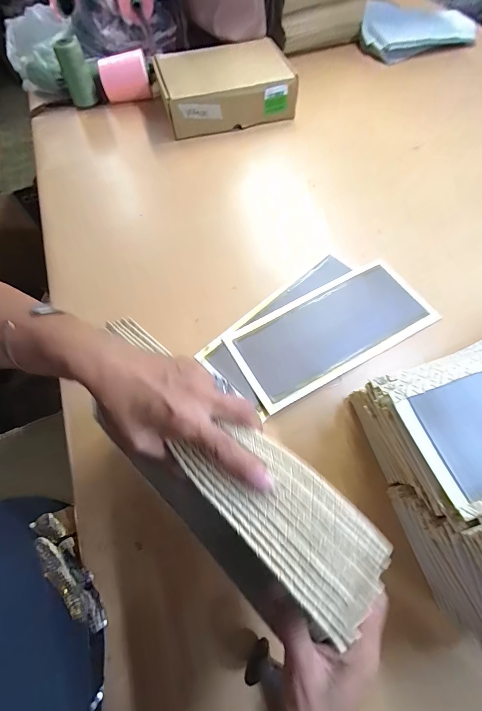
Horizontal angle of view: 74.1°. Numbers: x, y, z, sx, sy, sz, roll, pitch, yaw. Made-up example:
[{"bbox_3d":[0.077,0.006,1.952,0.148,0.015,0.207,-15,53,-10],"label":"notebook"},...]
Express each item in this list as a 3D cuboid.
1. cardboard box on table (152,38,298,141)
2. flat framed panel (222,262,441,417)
[{"bbox_3d":[-0.041,-0.609,0.725,0.275,0.082,0.243,-12,64,-3],"label":"cardboard box on table"},{"bbox_3d":[0.129,-0.040,0.452,0.284,0.011,0.128,-28,65,-10],"label":"flat framed panel"}]

